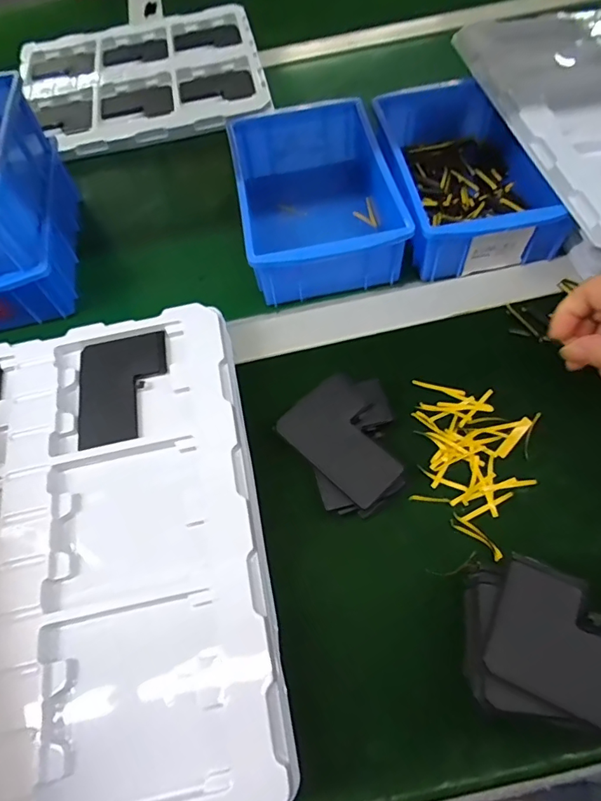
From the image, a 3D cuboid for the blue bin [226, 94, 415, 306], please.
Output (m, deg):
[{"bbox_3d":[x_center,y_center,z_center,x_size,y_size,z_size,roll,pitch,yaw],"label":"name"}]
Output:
[{"bbox_3d":[0.011,-0.190,0.450,0.131,0.057,0.198,-10,60,-2],"label":"blue bin"}]

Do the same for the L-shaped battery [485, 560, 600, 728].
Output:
[{"bbox_3d":[0.143,0.127,0.243,0.087,0.008,0.058,23,65,16],"label":"L-shaped battery"}]

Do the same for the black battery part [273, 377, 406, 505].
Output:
[{"bbox_3d":[0.033,0.024,0.339,0.065,0.004,0.091,-40,60,-17],"label":"black battery part"}]

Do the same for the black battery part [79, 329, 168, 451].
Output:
[{"bbox_3d":[-0.131,-0.010,0.359,0.064,0.004,0.088,-12,60,-2],"label":"black battery part"}]

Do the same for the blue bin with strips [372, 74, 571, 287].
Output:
[{"bbox_3d":[0.148,-0.210,0.448,0.131,0.057,0.202,-7,60,0],"label":"blue bin with strips"}]

